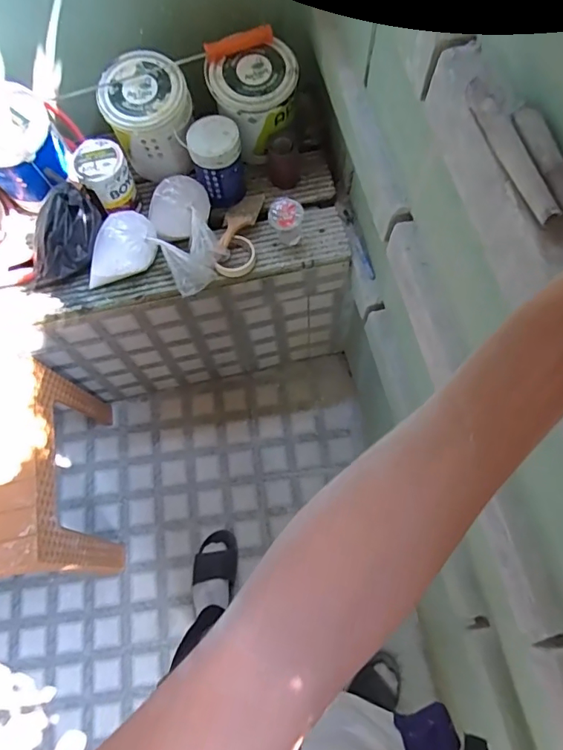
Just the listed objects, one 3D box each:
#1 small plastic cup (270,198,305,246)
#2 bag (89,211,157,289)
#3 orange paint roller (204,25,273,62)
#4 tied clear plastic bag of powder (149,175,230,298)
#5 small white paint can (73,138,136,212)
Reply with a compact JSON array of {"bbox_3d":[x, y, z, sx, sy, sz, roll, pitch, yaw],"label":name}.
[{"bbox_3d":[0.010,-0.326,1.057,0.072,0.096,0.064,-6,68,0],"label":"small plastic cup"},{"bbox_3d":[-0.343,-0.264,1.031,0.172,0.093,0.090,-31,70,-10],"label":"bag"},{"bbox_3d":[-0.086,-0.667,0.987,0.136,0.032,0.033,-14,68,-3],"label":"orange paint roller"},{"bbox_3d":[-0.196,-0.299,1.039,0.134,0.101,0.215,-21,69,-6],"label":"tied clear plastic bag of powder"},{"bbox_3d":[-0.373,-0.420,1.043,0.098,0.111,0.090,-1,68,2],"label":"small white paint can"}]

